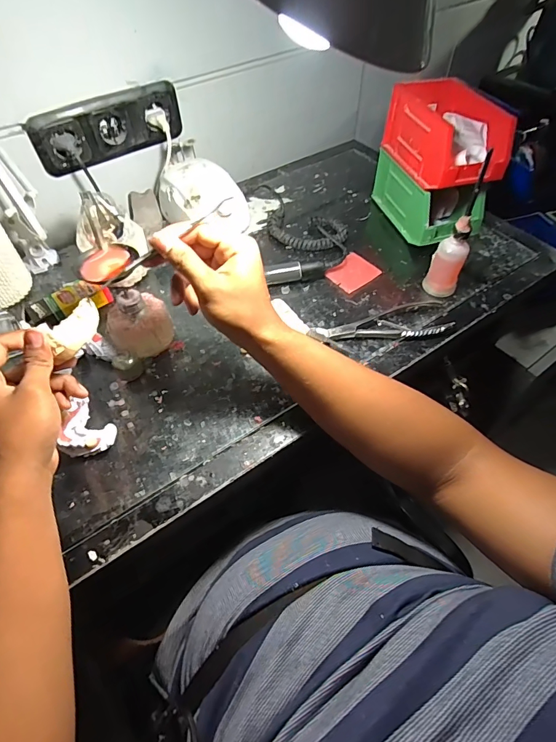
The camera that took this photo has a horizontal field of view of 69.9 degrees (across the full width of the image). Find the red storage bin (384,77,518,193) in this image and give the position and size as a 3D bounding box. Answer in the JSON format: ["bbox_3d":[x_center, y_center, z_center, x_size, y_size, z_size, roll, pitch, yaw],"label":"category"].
[{"bbox_3d":[0.228,-0.336,0.563,0.090,0.084,0.198,-16,55,-10],"label":"red storage bin"}]

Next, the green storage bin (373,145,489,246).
[{"bbox_3d":[0.237,-0.275,0.632,0.100,0.086,0.172,-14,56,-9],"label":"green storage bin"}]

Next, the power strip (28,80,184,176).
[{"bbox_3d":[-0.243,-0.357,0.589,0.221,0.080,0.035,-33,60,-21],"label":"power strip"}]

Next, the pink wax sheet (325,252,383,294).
[{"bbox_3d":[0.110,-0.145,0.583,0.071,0.004,0.058,-34,60,-21],"label":"pink wax sheet"}]

